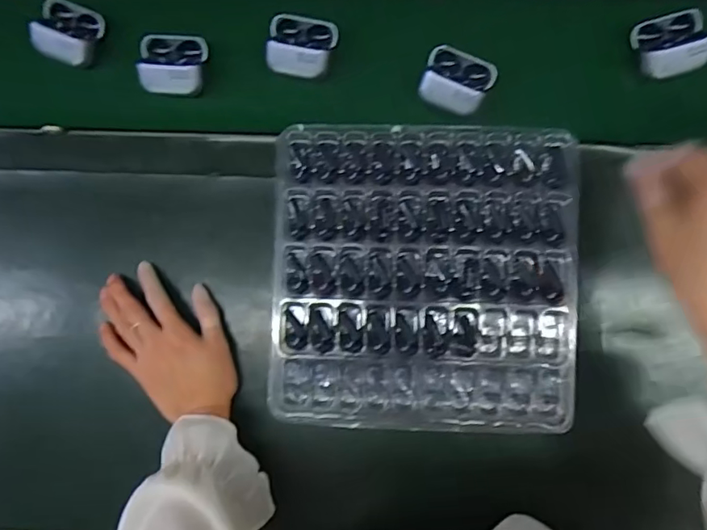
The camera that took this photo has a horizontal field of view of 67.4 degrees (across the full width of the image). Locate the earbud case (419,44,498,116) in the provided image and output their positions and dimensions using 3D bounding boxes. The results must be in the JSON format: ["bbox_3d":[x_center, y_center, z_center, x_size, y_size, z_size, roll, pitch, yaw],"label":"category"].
[{"bbox_3d":[0.096,-0.170,0.488,0.062,0.018,0.057,23,89,2],"label":"earbud case"}]

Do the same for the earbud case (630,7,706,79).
[{"bbox_3d":[0.293,-0.201,0.477,0.061,0.026,0.057,-18,87,1],"label":"earbud case"}]

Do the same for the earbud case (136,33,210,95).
[{"bbox_3d":[-0.173,-0.191,0.506,0.060,0.022,0.055,6,88,2],"label":"earbud case"}]

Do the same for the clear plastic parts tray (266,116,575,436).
[{"bbox_3d":[0.059,0.010,0.455,0.250,0.023,0.252,2,88,2],"label":"clear plastic parts tray"}]

